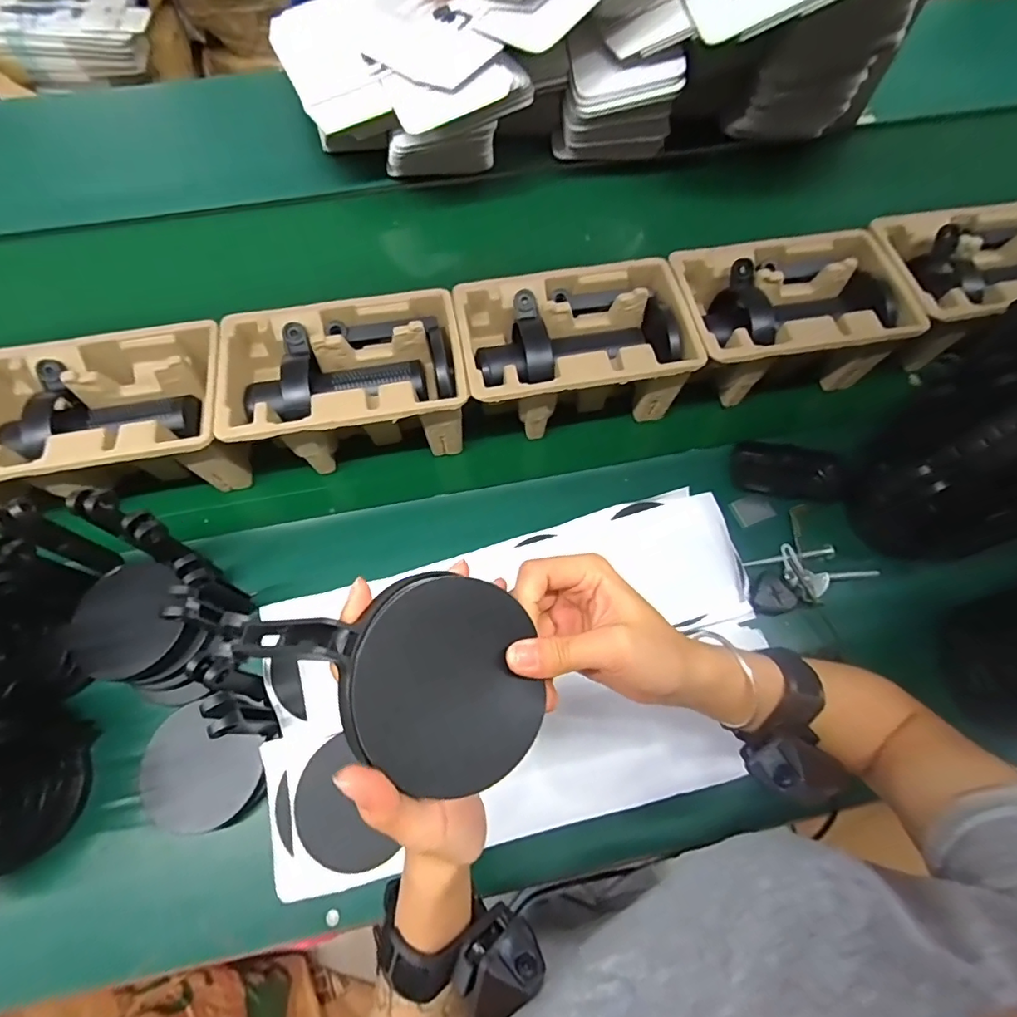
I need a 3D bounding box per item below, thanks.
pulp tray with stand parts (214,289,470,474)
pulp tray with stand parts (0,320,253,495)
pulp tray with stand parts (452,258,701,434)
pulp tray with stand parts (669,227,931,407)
[{"bbox_3d":[-0.159,-0.126,0.528,0.223,0.097,0.145,-7,68,-5],"label":"pulp tray with stand parts"},{"bbox_3d":[-0.384,-0.087,0.510,0.226,0.096,0.143,-9,68,-6],"label":"pulp tray with stand parts"},{"bbox_3d":[0.064,-0.165,0.543,0.223,0.096,0.142,-7,68,-5],"label":"pulp tray with stand parts"},{"bbox_3d":[0.286,-0.203,0.556,0.220,0.094,0.147,-6,68,-5],"label":"pulp tray with stand parts"}]

